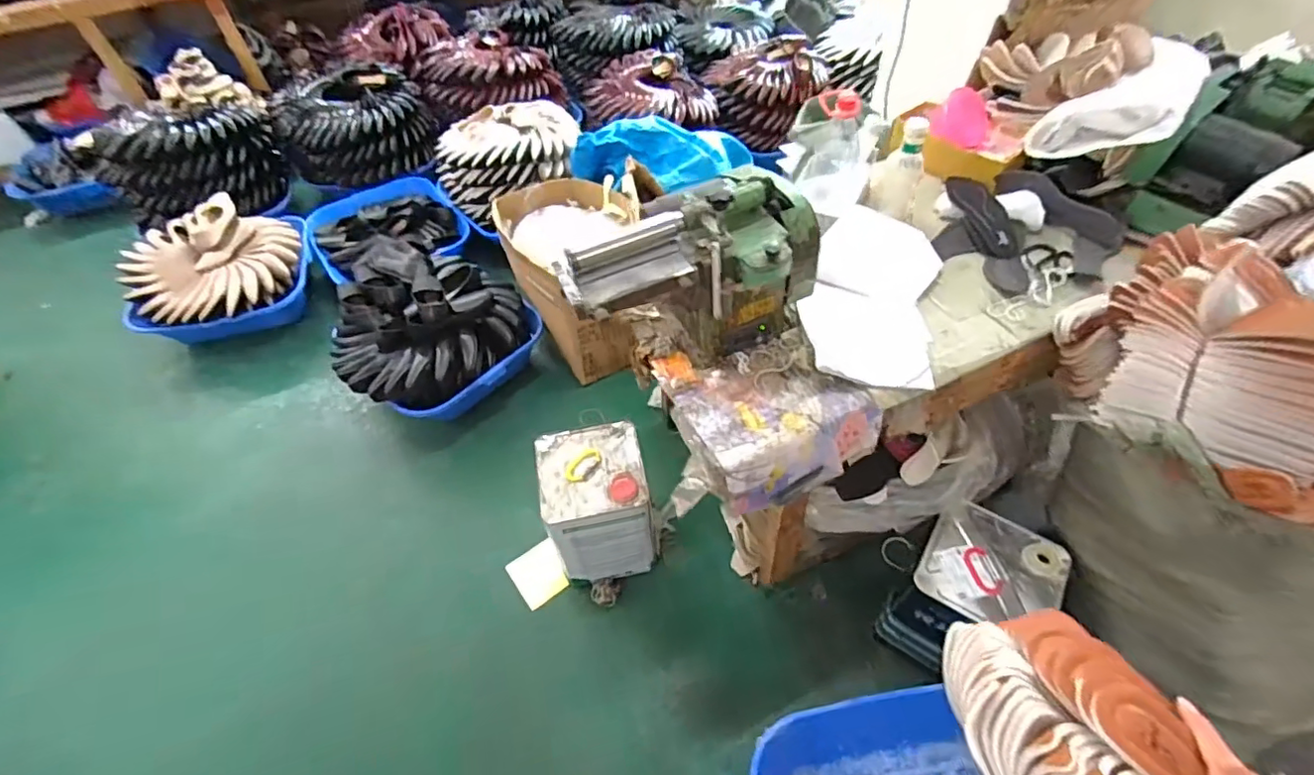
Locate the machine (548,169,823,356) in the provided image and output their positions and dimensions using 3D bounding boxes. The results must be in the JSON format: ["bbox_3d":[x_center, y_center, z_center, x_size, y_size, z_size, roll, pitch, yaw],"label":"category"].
[{"bbox_3d":[0.051,-0.182,0.916,0.398,0.248,0.211,-13,51,-9],"label":"machine"}]

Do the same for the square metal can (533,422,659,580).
[{"bbox_3d":[-0.137,0.289,1.381,0.249,0.315,0.258,-10,51,-7],"label":"square metal can"}]

